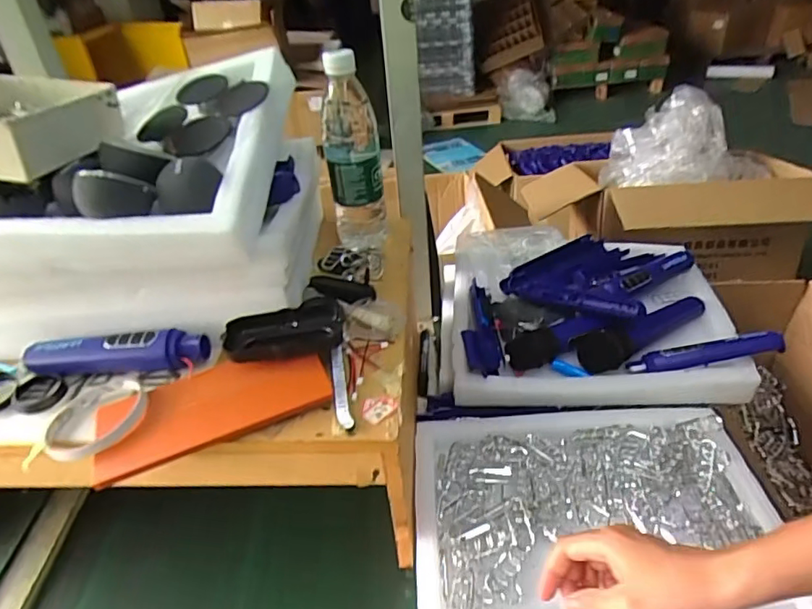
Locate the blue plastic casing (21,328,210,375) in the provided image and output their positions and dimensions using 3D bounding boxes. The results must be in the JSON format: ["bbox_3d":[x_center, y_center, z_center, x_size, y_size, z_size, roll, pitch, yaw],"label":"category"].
[{"bbox_3d":[-0.278,0.042,0.519,0.177,0.033,0.039,-2,36,4],"label":"blue plastic casing"}]

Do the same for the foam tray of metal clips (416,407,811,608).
[{"bbox_3d":[0.187,0.226,0.533,0.347,0.037,0.290,-4,36,2],"label":"foam tray of metal clips"}]

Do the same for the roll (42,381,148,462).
[{"bbox_3d":[-0.266,0.097,0.462,0.082,0.014,0.084,-3,36,3],"label":"roll"}]

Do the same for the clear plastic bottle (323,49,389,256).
[{"bbox_3d":[-0.059,-0.167,0.623,0.064,0.217,0.055,-6,36,-1],"label":"clear plastic bottle"}]

